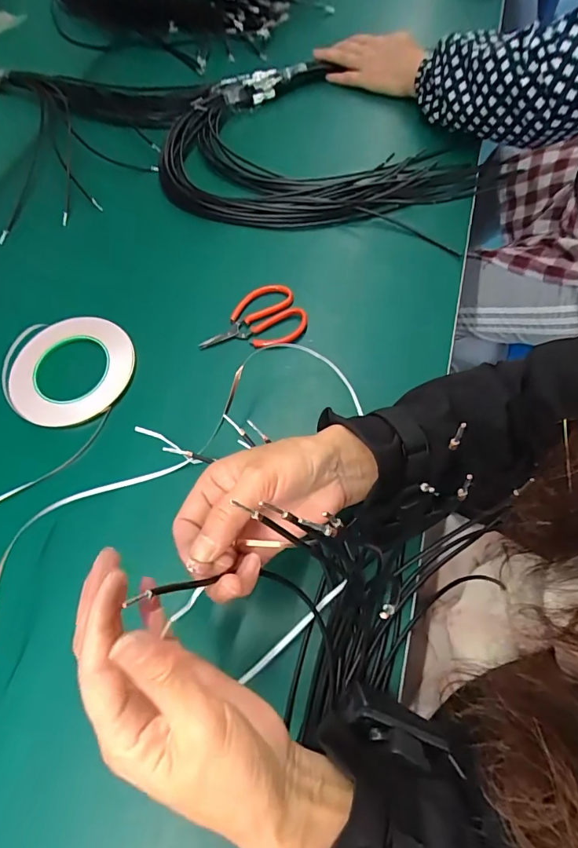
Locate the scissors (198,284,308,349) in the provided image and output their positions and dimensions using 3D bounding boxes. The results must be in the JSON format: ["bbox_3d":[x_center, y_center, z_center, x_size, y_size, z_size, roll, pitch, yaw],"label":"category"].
[{"bbox_3d":[-0.040,-0.106,0.471,0.111,0.014,0.074,-23,65,-6],"label":"scissors"}]

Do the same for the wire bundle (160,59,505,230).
[{"bbox_3d":[0.035,-0.378,0.587,0.413,0.044,0.306,-9,64,1],"label":"wire bundle"}]

